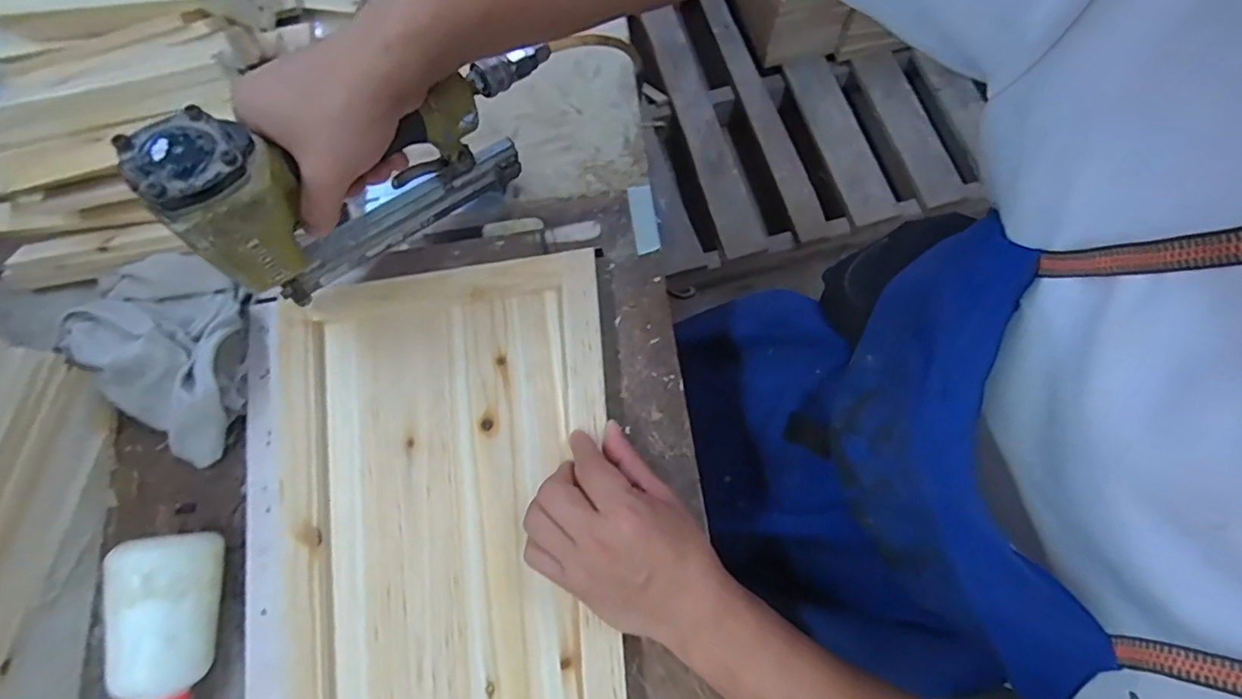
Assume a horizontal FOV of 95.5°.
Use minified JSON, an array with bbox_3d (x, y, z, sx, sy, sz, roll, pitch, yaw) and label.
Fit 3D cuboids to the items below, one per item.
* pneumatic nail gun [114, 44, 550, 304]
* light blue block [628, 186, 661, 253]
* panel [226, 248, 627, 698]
[{"bbox_3d":[-0.157,-0.131,0.380,0.233,0.171,0.049,-40,78,-10],"label":"pneumatic nail gun"},{"bbox_3d":[0.020,-0.111,0.480,0.019,0.006,0.062,-8,75,-2],"label":"light blue block"},{"bbox_3d":[-0.140,0.146,0.392,0.271,0.026,0.434,-4,75,0],"label":"panel"}]

